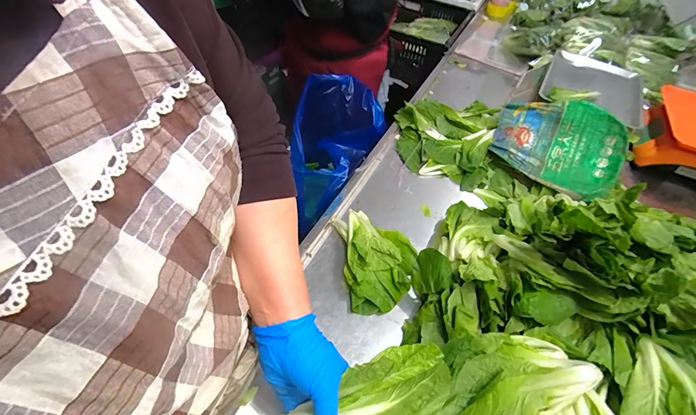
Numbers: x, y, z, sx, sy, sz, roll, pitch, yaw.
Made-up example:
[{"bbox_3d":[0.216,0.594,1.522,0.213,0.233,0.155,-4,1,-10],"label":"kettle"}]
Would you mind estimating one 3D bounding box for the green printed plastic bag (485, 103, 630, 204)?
[{"bbox_3d":[0.494,-0.162,0.815,0.290,0.074,0.225,40,97,22],"label":"green printed plastic bag"}]

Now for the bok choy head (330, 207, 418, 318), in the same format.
[{"bbox_3d":[0.048,0.083,0.627,0.122,0.056,0.197,-7,51,-12],"label":"bok choy head"}]

